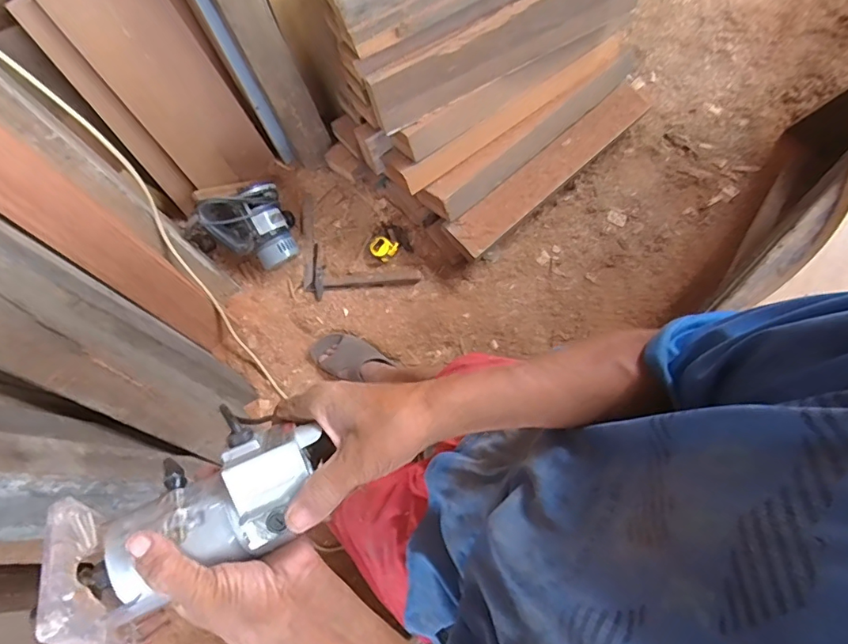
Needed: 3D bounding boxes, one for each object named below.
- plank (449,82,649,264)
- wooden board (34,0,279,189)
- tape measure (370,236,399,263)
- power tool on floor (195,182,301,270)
[{"bbox_3d":[0.344,-0.409,1.289,0.666,0.040,0.107,-41,80,-8],"label":"plank"},{"bbox_3d":[-0.592,-0.551,1.182,0.219,0.540,0.029,-36,53,-5],"label":"wooden board"},{"bbox_3d":[-0.108,-0.198,1.330,0.071,0.042,0.058,32,79,8],"label":"tape measure"},{"bbox_3d":[-0.422,-0.240,1.255,0.180,0.224,0.169,0,77,1],"label":"power tool on floor"}]

